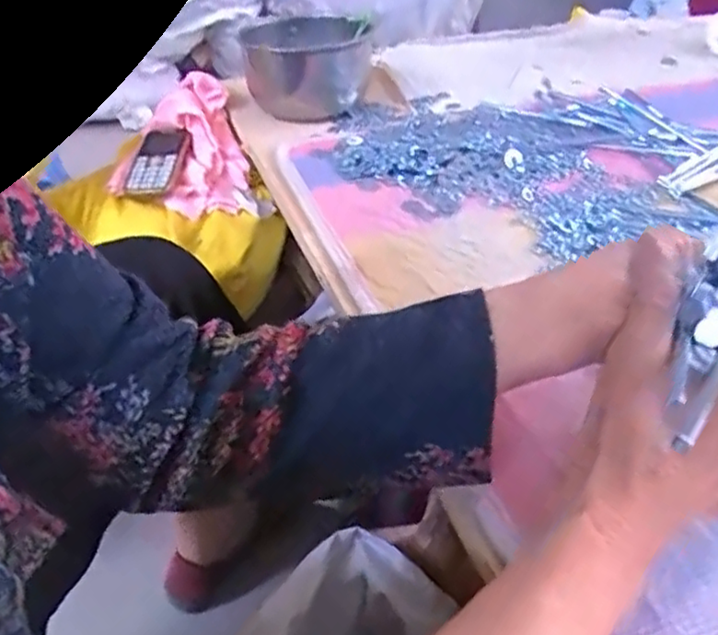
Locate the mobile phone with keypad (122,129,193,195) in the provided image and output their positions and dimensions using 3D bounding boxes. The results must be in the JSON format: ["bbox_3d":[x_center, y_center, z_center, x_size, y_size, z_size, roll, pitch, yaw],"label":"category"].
[{"bbox_3d":[-0.243,-0.189,0.799,0.060,0.014,0.107,5,56,10],"label":"mobile phone with keypad"}]

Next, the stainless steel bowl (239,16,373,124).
[{"bbox_3d":[-0.065,-0.306,0.808,0.130,0.097,0.095,20,46,25],"label":"stainless steel bowl"}]

